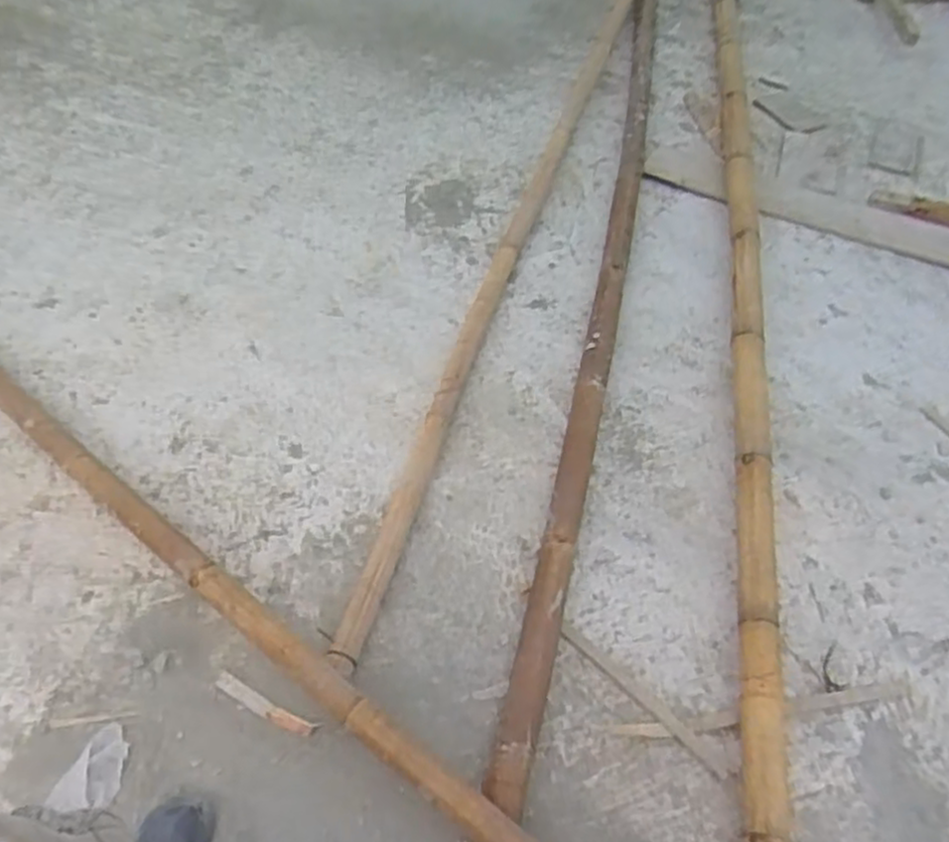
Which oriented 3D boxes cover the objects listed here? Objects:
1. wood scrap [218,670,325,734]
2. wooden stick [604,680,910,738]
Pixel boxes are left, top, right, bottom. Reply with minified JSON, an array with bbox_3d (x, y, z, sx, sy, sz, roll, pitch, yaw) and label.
[{"bbox_3d":[-0.360,0.488,1.320,0.195,0.008,0.030,22,53,17],"label":"wood scrap"},{"bbox_3d":[0.503,0.505,1.337,0.552,0.012,0.034,-6,52,-6],"label":"wooden stick"}]

